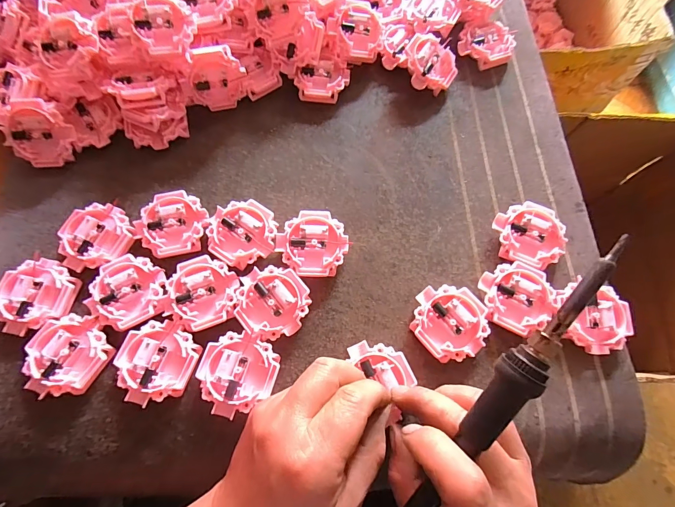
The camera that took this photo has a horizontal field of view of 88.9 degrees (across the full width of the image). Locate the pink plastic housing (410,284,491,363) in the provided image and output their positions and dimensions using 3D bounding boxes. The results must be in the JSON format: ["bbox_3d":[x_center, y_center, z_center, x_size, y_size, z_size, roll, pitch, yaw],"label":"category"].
[{"bbox_3d":[0.082,0.050,0.255,0.053,0.015,0.054,0,71,0],"label":"pink plastic housing"}]

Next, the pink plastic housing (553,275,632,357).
[{"bbox_3d":[0.188,0.048,0.257,0.053,0.014,0.051,6,71,2],"label":"pink plastic housing"}]

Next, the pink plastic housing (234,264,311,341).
[{"bbox_3d":[-0.048,0.038,0.257,0.051,0.014,0.051,8,71,3],"label":"pink plastic housing"}]

